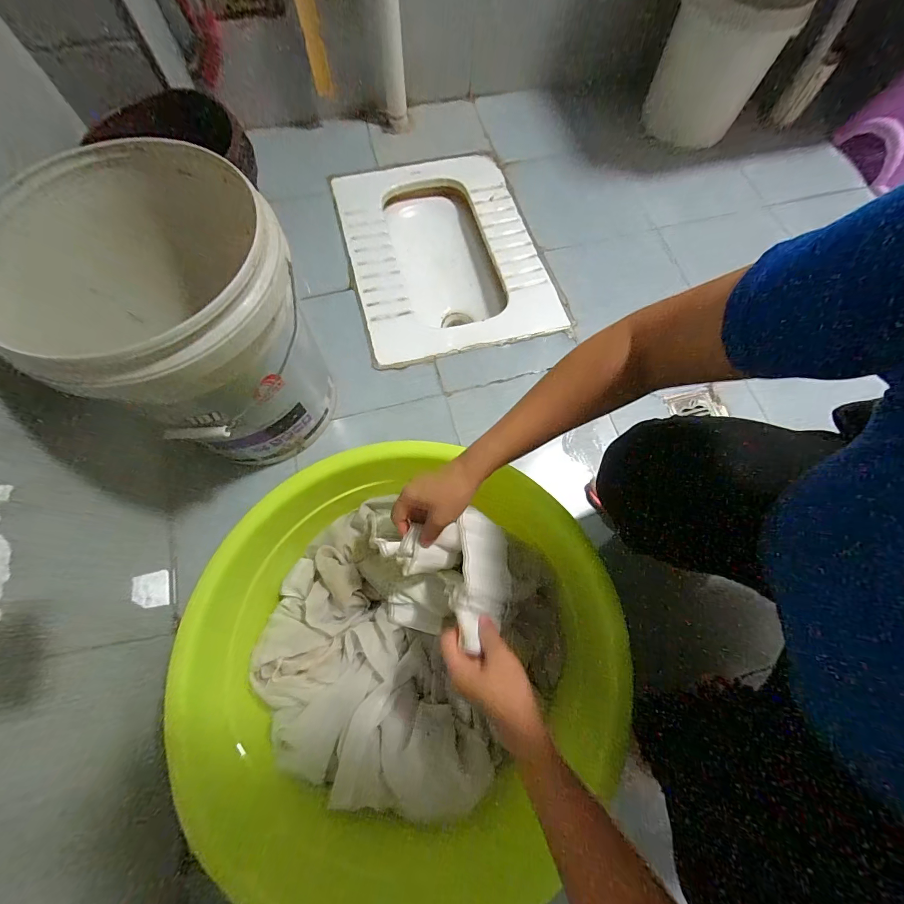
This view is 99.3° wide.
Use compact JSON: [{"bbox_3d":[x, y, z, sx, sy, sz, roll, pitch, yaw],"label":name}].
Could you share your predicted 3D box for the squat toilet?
[{"bbox_3d":[-0.021,-0.461,0.954,0.437,0.133,0.561,-14,72,-7],"label":"squat toilet"}]

